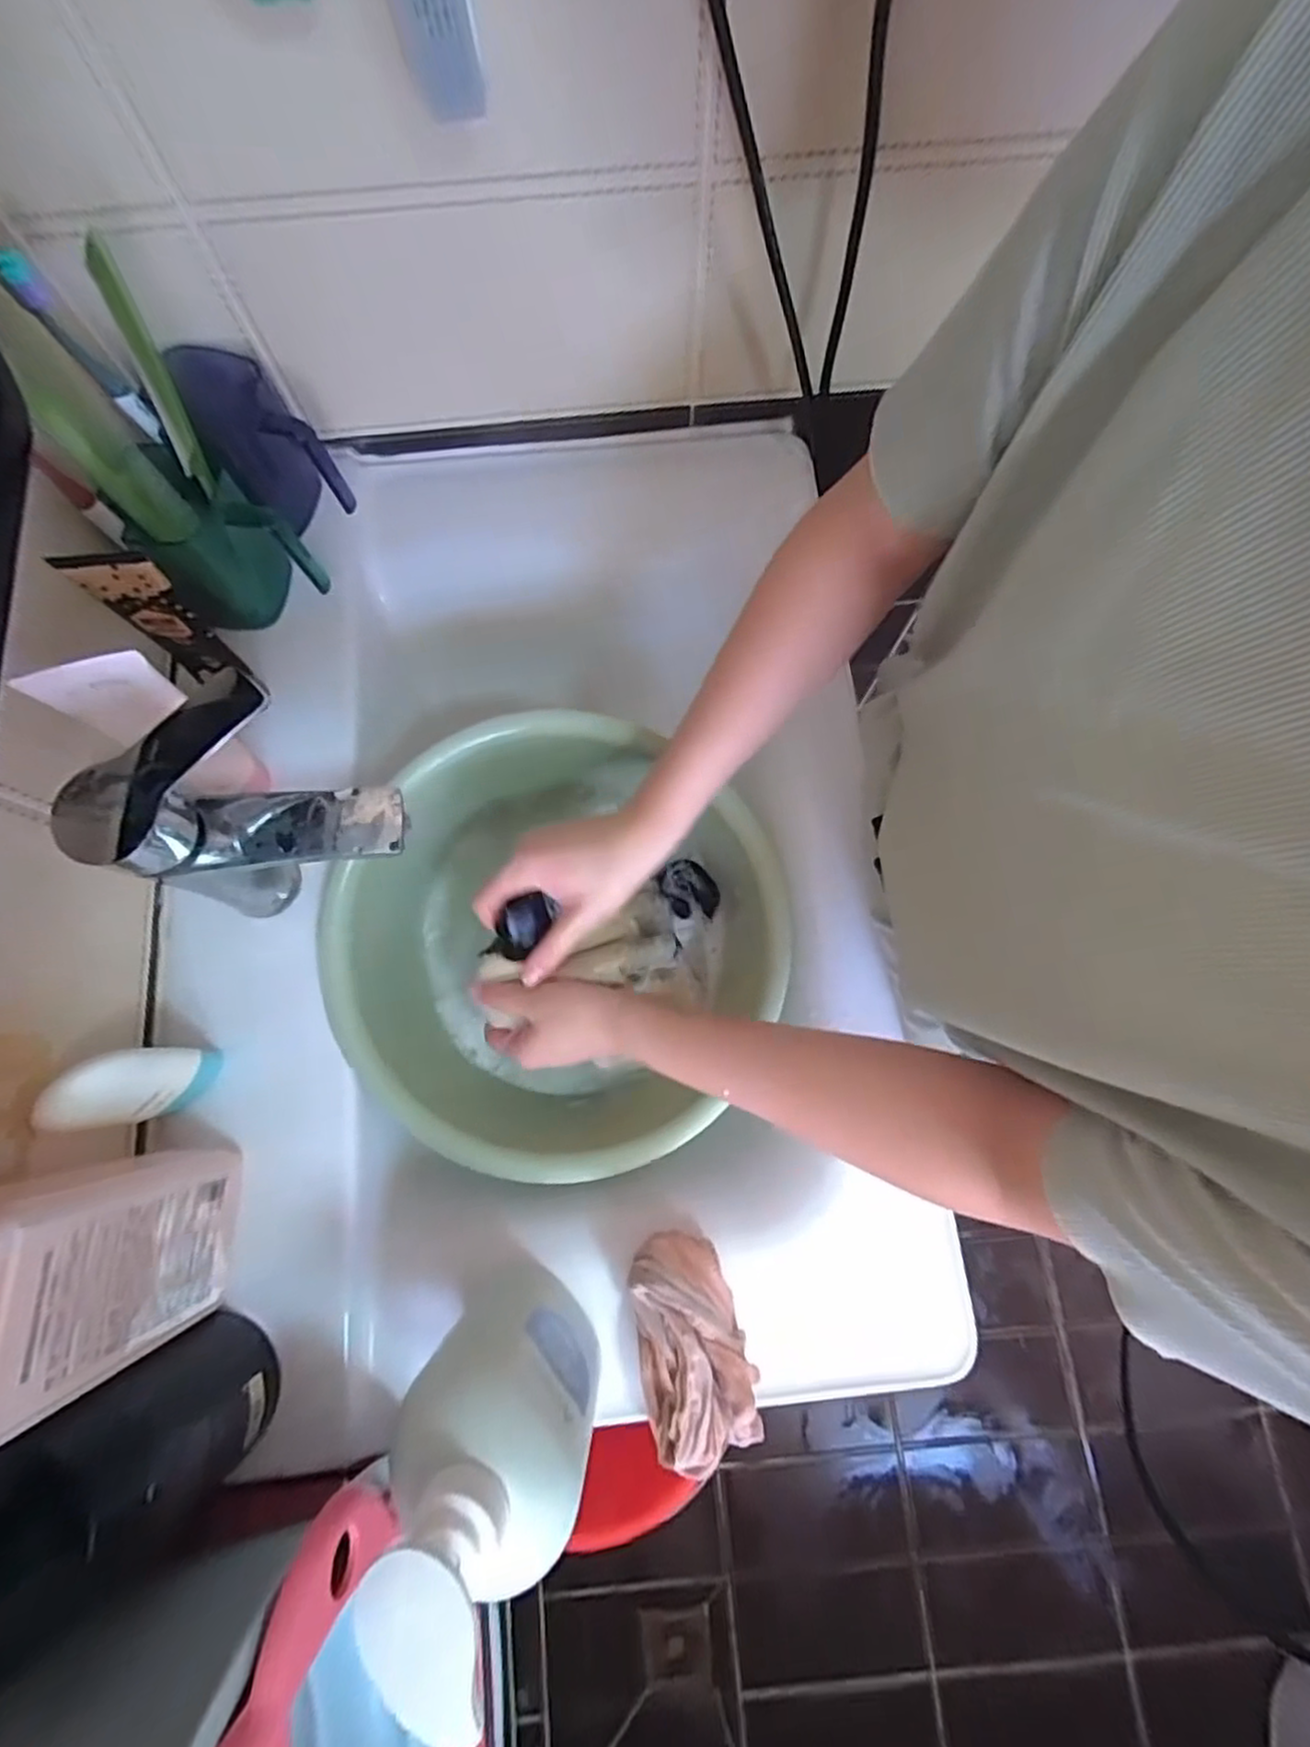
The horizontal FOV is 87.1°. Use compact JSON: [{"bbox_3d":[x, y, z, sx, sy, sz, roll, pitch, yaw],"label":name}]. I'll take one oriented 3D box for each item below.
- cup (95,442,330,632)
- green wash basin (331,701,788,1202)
[{"bbox_3d":[-0.297,-0.223,0.467,0.084,0.101,0.082,0,76,1],"label":"cup"},{"bbox_3d":[-0.060,0.055,0.507,0.306,0.151,0.296,0,76,1],"label":"green wash basin"}]

